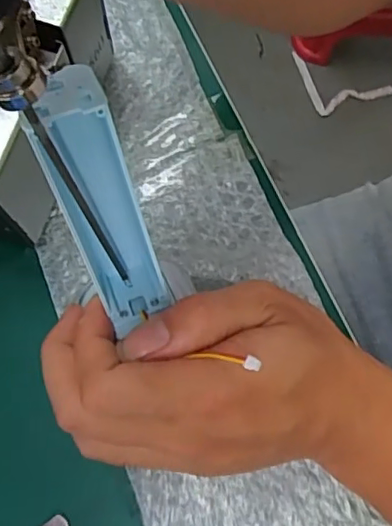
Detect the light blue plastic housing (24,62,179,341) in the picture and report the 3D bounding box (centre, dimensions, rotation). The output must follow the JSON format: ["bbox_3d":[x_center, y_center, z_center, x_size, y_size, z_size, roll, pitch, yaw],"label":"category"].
[{"bbox_3d":[-0.032,-0.019,0.212,0.025,0.098,0.028,-16,40,-5],"label":"light blue plastic housing"}]

